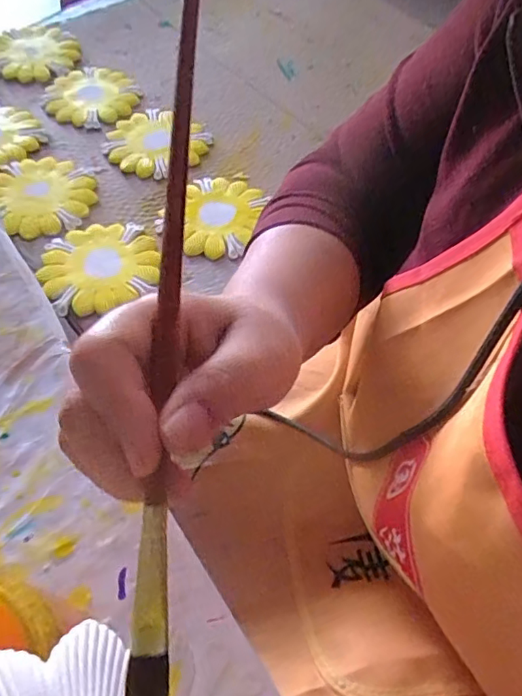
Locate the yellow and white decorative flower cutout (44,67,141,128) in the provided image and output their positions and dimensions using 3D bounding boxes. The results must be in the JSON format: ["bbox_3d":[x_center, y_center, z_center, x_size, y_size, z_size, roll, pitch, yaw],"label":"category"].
[{"bbox_3d":[-0.229,-0.340,0.724,0.120,0.017,0.122,1,58,-2],"label":"yellow and white decorative flower cutout"}]

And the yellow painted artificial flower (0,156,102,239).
[{"bbox_3d":[-0.247,-0.178,0.612,0.113,0.009,0.121,-13,59,-11],"label":"yellow painted artificial flower"}]

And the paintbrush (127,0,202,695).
[{"bbox_3d":[-0.029,-0.034,0.183,0.011,0.006,0.284,2,78,-2],"label":"paintbrush"}]

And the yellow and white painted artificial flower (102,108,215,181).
[{"bbox_3d":[-0.130,-0.261,0.672,0.118,0.016,0.117,1,58,-2],"label":"yellow and white painted artificial flower"}]

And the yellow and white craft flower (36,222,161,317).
[{"bbox_3d":[-0.168,-0.088,0.559,0.118,0.010,0.111,-20,61,-15],"label":"yellow and white craft flower"}]

